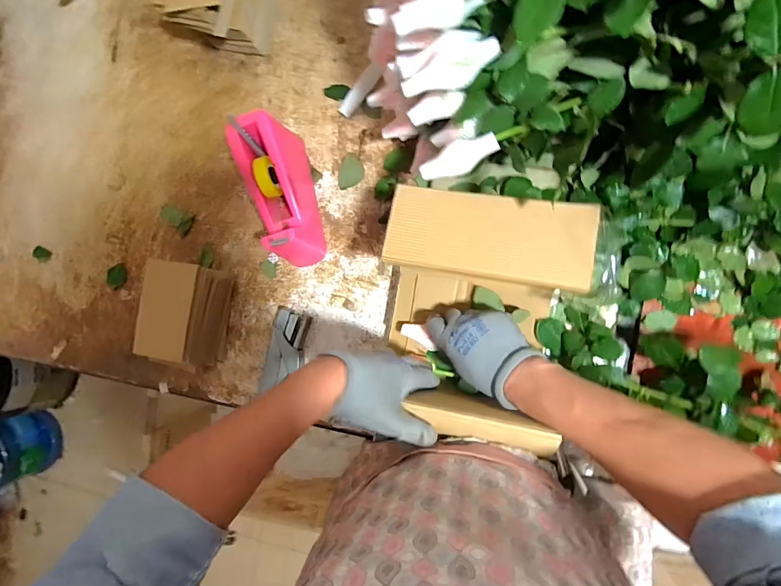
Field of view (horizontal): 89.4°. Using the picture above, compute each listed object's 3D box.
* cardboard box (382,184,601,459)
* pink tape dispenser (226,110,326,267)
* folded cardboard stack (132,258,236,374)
[{"bbox_3d":[0.098,0.025,0.474,0.204,0.150,0.251,9,90,9],"label":"cardboard box"},{"bbox_3d":[-0.158,-0.139,0.562,0.080,0.101,0.196,-12,87,8],"label":"pink tape dispenser"},{"bbox_3d":[-0.304,0.033,0.588,0.090,0.089,0.148,10,90,9],"label":"folded cardboard stack"}]

